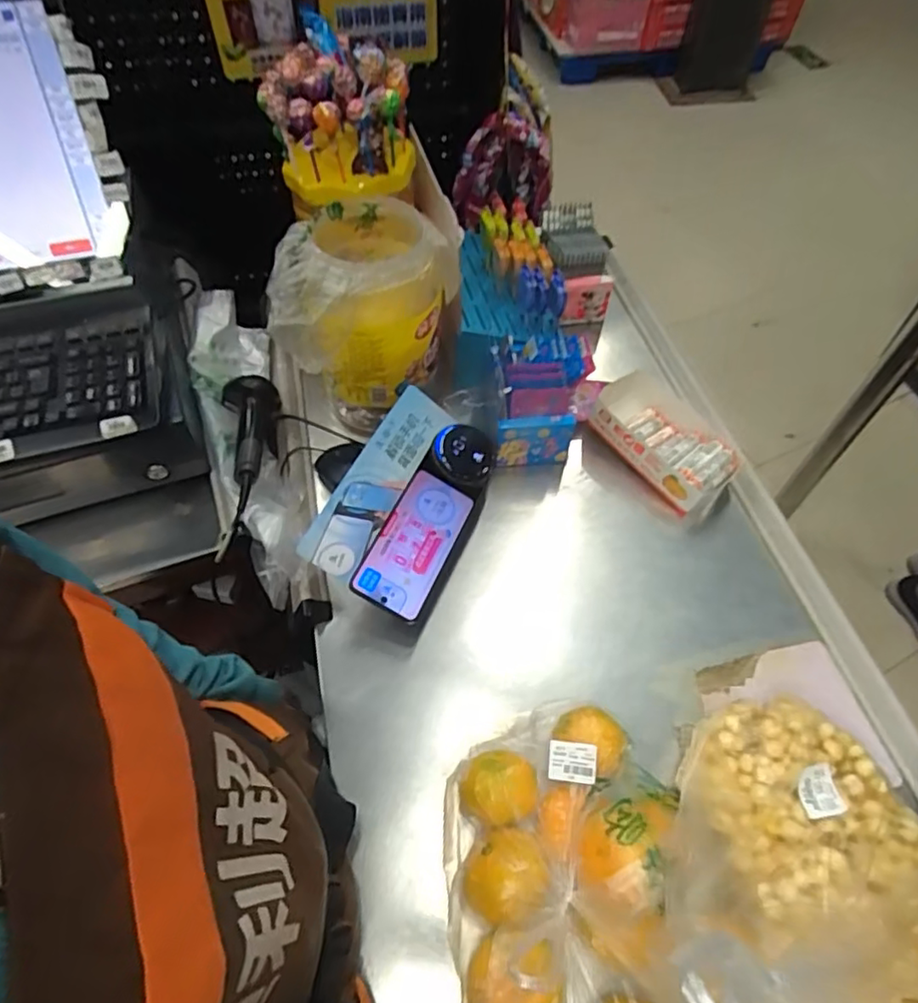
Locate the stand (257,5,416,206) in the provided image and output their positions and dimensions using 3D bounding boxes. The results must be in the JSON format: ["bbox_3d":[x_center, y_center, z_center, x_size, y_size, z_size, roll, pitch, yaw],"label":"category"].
[{"bbox_3d":[-0.128,-0.407,0.657,0.157,0.123,0.146,-9,56,-6],"label":"stand"}]

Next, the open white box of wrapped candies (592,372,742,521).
[{"bbox_3d":[0.243,-0.071,0.736,0.102,0.055,0.180,-33,62,-21],"label":"open white box of wrapped candies"}]

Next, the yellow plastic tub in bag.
[{"bbox_3d":[-0.093,-0.202,0.708,0.169,0.226,0.173,0,56,0],"label":"yellow plastic tub in bag"}]

